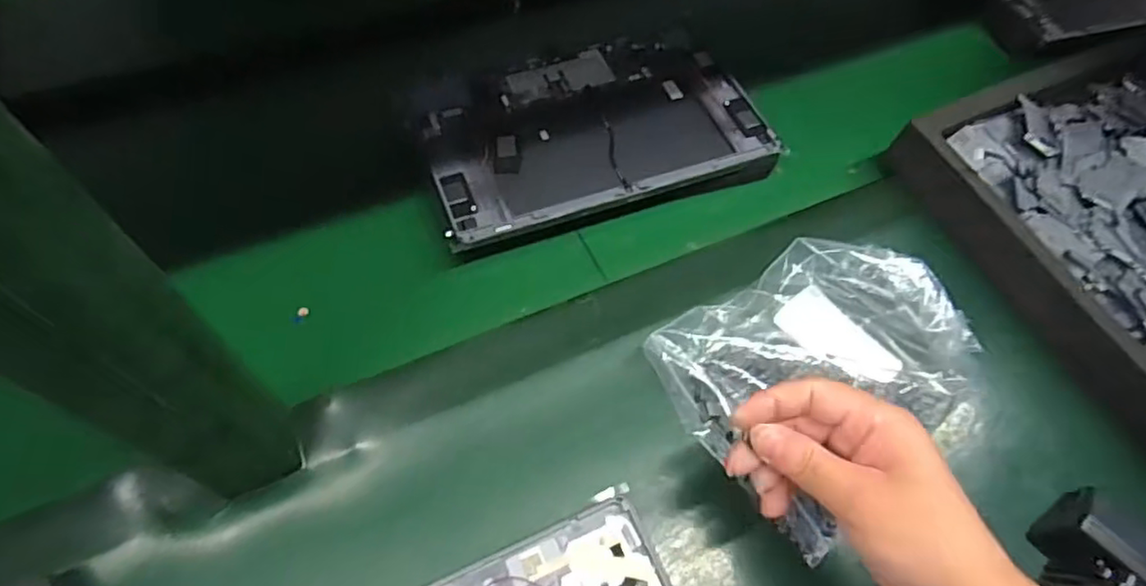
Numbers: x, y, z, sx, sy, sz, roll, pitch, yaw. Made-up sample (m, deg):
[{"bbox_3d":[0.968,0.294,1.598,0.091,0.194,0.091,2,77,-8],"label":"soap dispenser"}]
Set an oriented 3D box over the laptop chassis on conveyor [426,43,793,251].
[{"bbox_3d":[0.015,-0.121,0.482,0.252,0.026,0.154,-17,61,-13],"label":"laptop chassis on conveyor"}]

